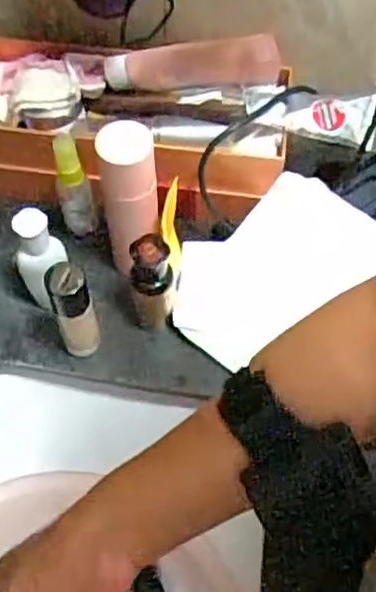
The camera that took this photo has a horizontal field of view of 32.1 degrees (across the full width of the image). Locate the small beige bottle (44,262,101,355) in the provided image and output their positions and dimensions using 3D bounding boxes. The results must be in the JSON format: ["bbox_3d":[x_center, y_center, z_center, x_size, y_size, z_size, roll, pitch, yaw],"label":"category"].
[{"bbox_3d":[-0.100,0.013,0.571,0.033,0.109,0.033,-16,62,-10],"label":"small beige bottle"}]

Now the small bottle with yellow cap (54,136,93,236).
[{"bbox_3d":[-0.108,-0.104,0.612,0.027,0.108,0.032,-7,60,-5],"label":"small bottle with yellow cap"}]

